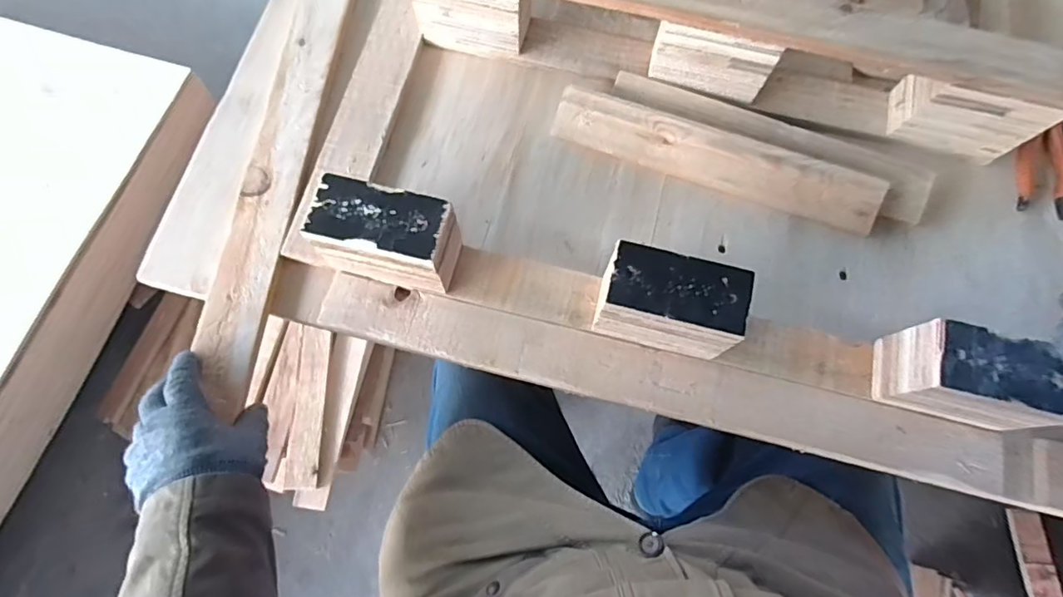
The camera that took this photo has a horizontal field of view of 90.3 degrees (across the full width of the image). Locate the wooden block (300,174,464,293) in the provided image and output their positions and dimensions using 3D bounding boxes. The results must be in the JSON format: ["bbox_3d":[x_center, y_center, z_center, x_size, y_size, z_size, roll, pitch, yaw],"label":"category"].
[{"bbox_3d":[-0.132,-0.052,0.496,0.119,0.100,0.065,13,74,2],"label":"wooden block"}]

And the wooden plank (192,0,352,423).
[{"bbox_3d":[-0.263,-0.192,0.574,0.063,0.015,0.597,7,74,0],"label":"wooden plank"}]

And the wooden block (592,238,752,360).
[{"bbox_3d":[0.119,0.005,0.477,0.118,0.090,0.065,13,74,2],"label":"wooden block"}]

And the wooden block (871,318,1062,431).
[{"bbox_3d":[0.381,0.071,0.454,0.118,0.091,0.061,18,74,3],"label":"wooden block"}]

